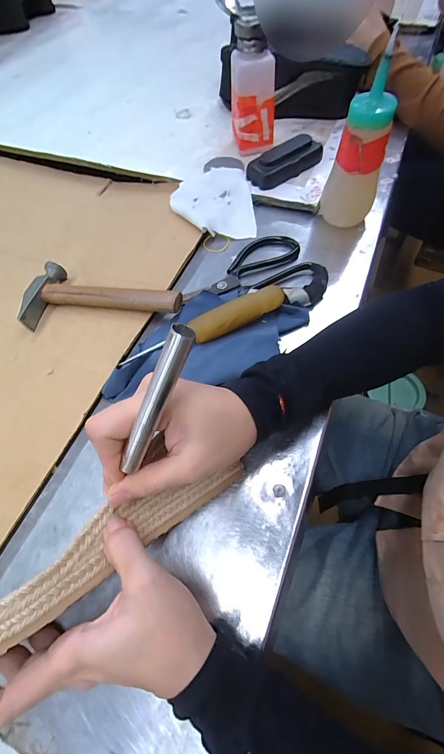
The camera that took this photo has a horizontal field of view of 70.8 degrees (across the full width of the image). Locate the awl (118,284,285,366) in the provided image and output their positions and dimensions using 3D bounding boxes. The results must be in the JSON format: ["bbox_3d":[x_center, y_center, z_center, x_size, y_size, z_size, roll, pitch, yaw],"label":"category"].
[{"bbox_3d":[-0.018,-0.054,0.326,0.173,0.025,0.022,-21,63,-8],"label":"awl"}]

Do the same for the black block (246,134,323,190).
[{"bbox_3d":[0.091,-0.308,0.444,0.110,0.030,0.041,-27,64,-11],"label":"black block"}]

